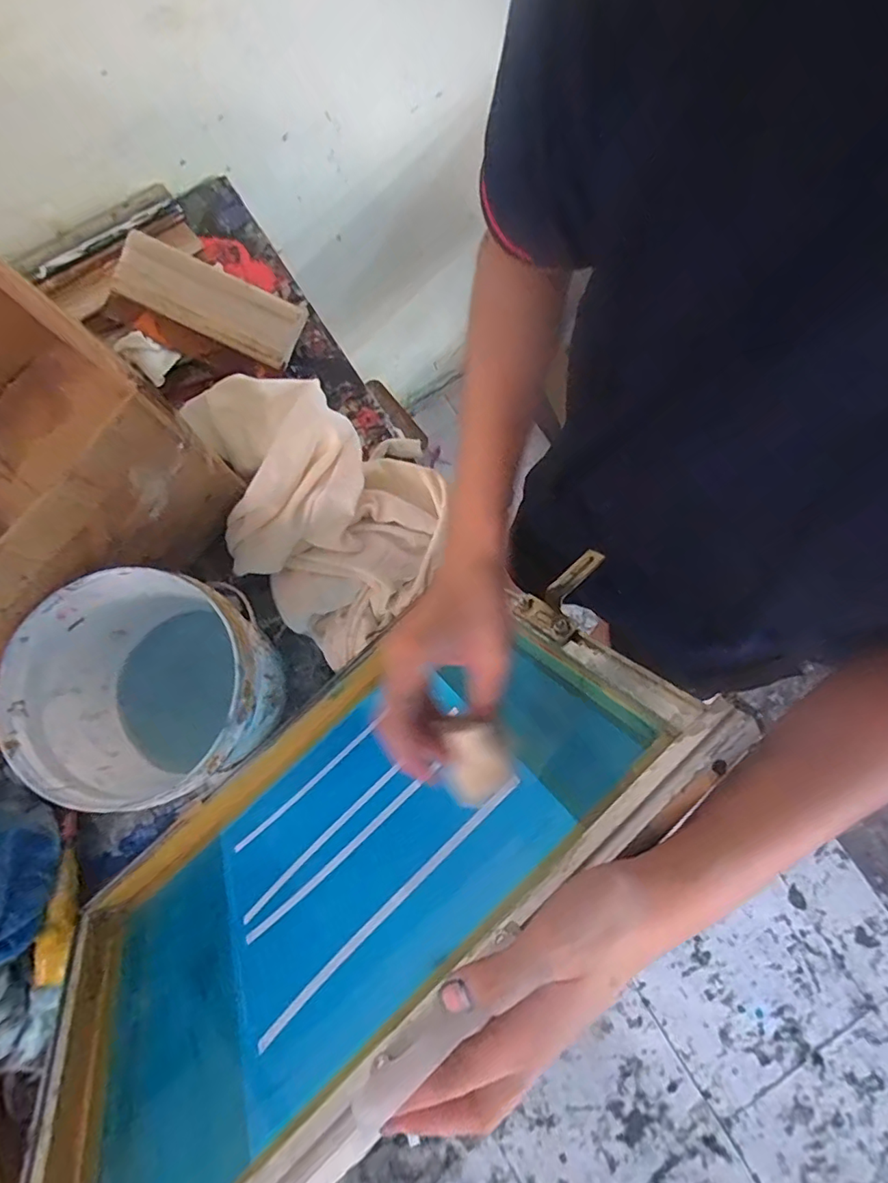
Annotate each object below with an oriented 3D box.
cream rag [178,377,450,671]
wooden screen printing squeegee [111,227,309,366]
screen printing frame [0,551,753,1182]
[{"bbox_3d":[-0.162,-0.143,0.645,0.249,0.121,0.392,-37,82,-7],"label":"cream rag"},{"bbox_3d":[-0.315,-0.401,0.723,0.244,0.024,0.107,22,70,-6],"label":"wooden screen printing squeegee"},{"bbox_3d":[-0.102,0.236,0.469,0.611,0.405,0.056,-43,120,-5],"label":"screen printing frame"}]

